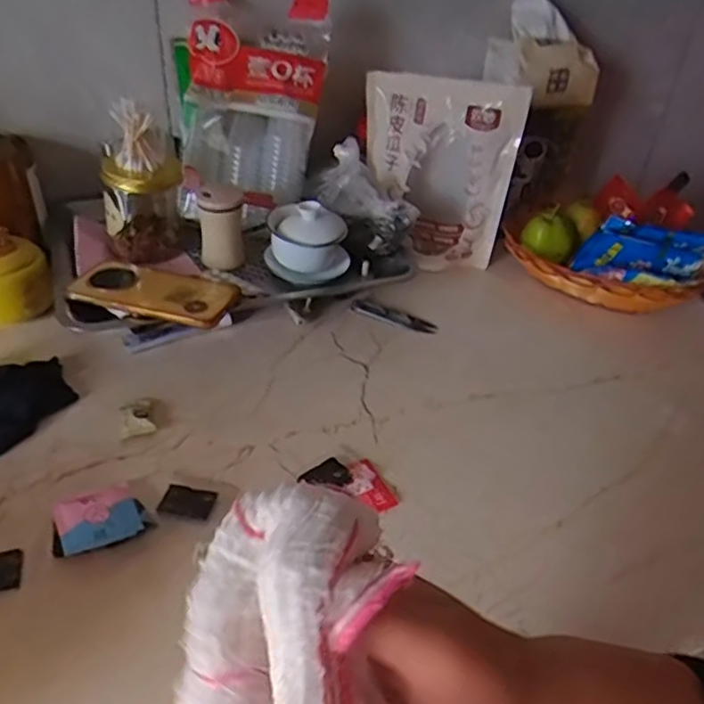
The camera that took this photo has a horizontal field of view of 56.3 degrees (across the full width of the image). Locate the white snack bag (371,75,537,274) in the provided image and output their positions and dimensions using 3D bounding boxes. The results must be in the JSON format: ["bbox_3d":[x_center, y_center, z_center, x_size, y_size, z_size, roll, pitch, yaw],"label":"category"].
[{"bbox_3d":[0.107,-0.217,0.824,0.182,0.238,0.053,7,38,3],"label":"white snack bag"}]

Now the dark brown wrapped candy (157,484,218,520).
[{"bbox_3d":[-0.135,0.124,0.542,0.043,0.010,0.033,9,39,7],"label":"dark brown wrapped candy"}]

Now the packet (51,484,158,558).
[{"bbox_3d":[-0.197,0.132,0.514,0.070,0.020,0.048,-21,45,-28],"label":"packet"}]

